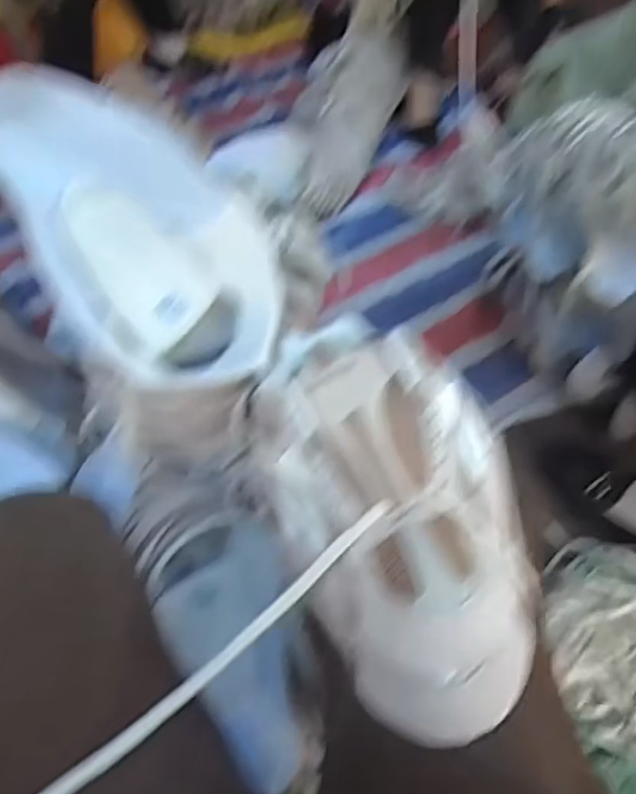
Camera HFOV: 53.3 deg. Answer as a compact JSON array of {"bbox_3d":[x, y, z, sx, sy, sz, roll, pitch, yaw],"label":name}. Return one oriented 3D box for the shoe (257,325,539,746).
[{"bbox_3d":[0.055,0.061,0.395,0.148,0.090,0.256,-16,52,-9],"label":"shoe"}]

